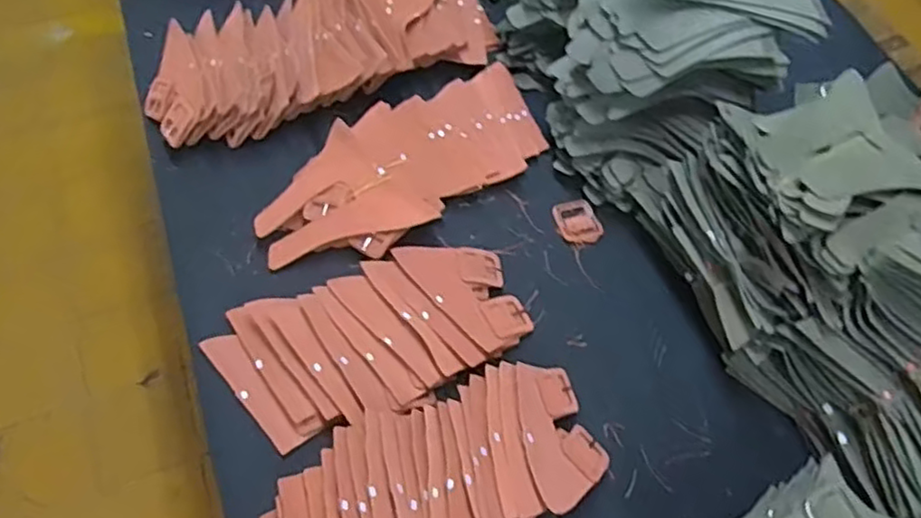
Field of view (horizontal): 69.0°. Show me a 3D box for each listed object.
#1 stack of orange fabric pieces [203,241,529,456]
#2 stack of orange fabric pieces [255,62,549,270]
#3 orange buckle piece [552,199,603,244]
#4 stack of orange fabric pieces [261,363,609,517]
[{"bbox_3d":[-0.086,0.080,0.679,0.305,0.041,0.157,-17,63,-11],"label":"stack of orange fabric pieces"},{"bbox_3d":[-0.064,-0.114,0.786,0.362,0.041,0.158,-32,67,-18],"label":"stack of orange fabric pieces"},{"bbox_3d":[0.136,-0.044,0.782,0.047,0.006,0.062,-16,63,-11],"label":"orange buckle piece"},{"bbox_3d":[-0.023,0.201,0.601,0.325,0.080,0.163,-26,65,-15],"label":"stack of orange fabric pieces"}]

